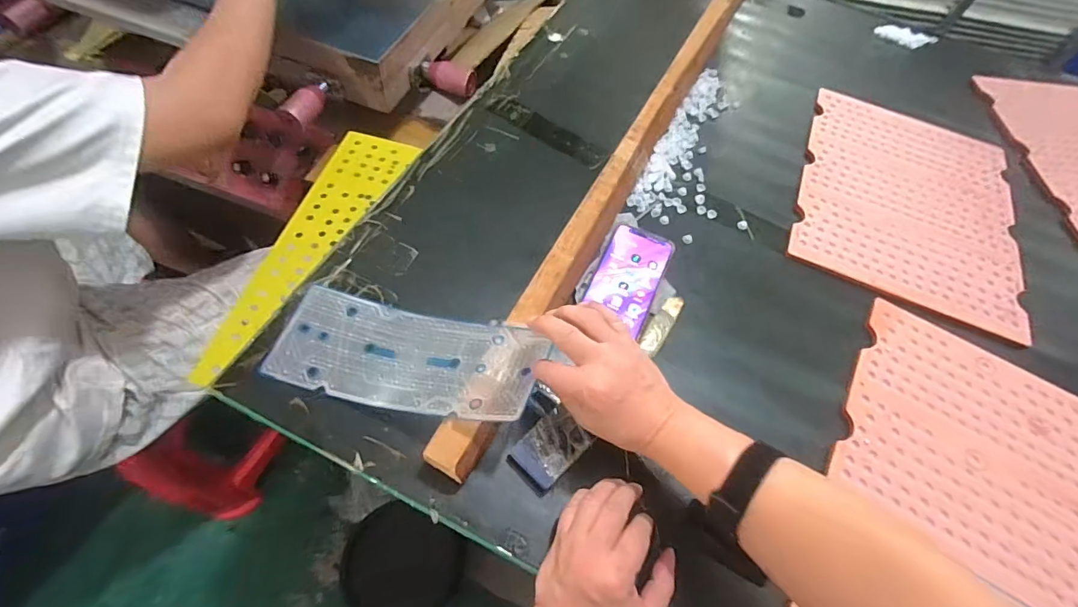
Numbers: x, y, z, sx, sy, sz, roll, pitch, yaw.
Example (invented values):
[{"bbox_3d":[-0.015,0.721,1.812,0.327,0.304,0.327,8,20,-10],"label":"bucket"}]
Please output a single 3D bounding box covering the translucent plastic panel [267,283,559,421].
[{"bbox_3d":[-0.131,0.050,0.459,0.270,0.033,0.105,9,59,15],"label":"translucent plastic panel"}]

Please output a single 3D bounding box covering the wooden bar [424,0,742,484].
[{"bbox_3d":[0.164,-0.254,0.669,0.041,0.043,1.076,26,62,11],"label":"wooden bar"}]

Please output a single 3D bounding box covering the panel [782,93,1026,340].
[{"bbox_3d":[0.518,-0.147,0.660,0.279,0.011,0.368,22,61,9],"label":"panel"}]

